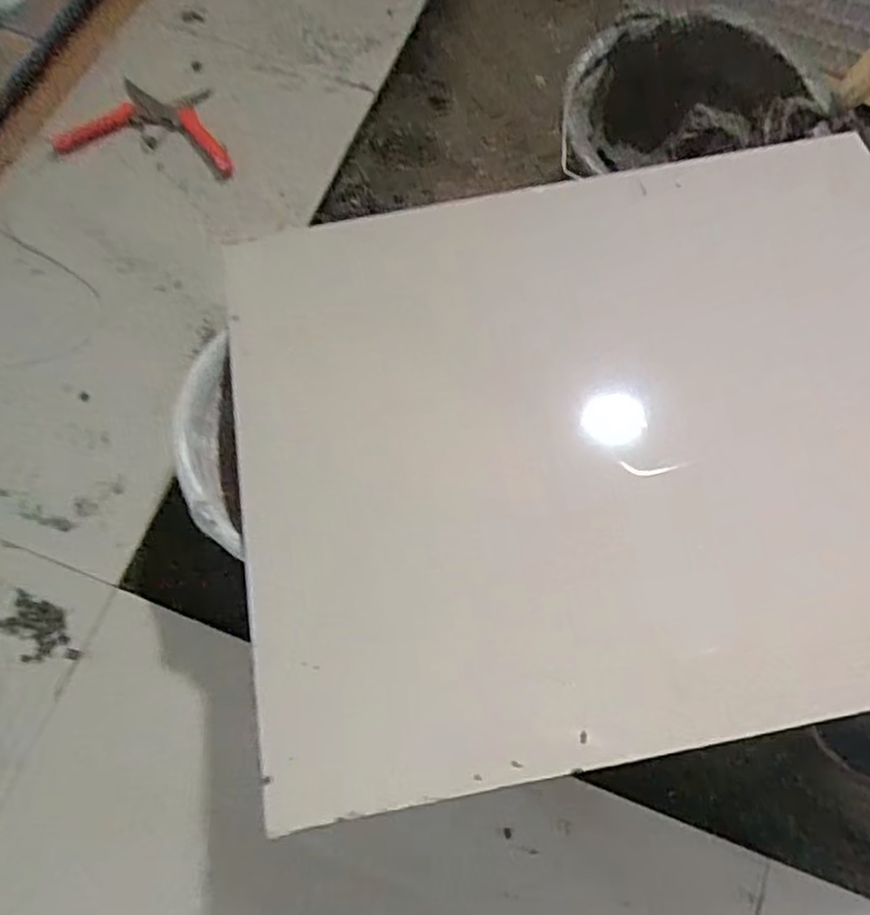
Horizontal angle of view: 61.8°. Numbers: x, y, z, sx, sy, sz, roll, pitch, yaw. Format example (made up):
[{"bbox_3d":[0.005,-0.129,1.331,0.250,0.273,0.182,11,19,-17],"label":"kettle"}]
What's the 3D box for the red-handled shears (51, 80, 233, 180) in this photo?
[{"bbox_3d":[-0.305,-0.356,0.773,0.184,0.015,0.099,5,72,0],"label":"red-handled shears"}]

